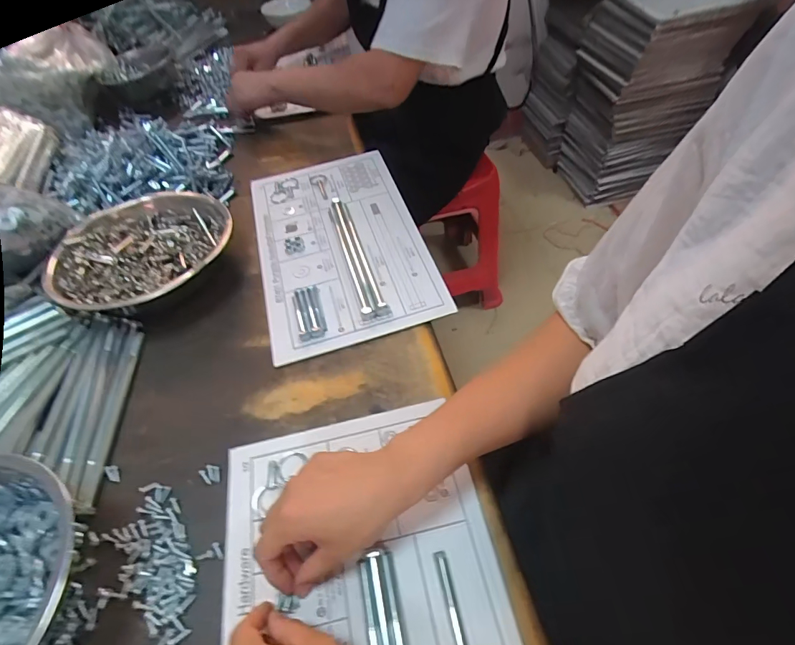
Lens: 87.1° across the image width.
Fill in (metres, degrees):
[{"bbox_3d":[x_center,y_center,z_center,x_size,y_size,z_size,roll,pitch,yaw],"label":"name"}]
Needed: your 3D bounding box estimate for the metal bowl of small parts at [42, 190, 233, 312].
[{"bbox_3d":[-0.327,-0.087,0.558,0.224,0.062,0.212,-2,53,3],"label":"metal bowl of small parts"}]

